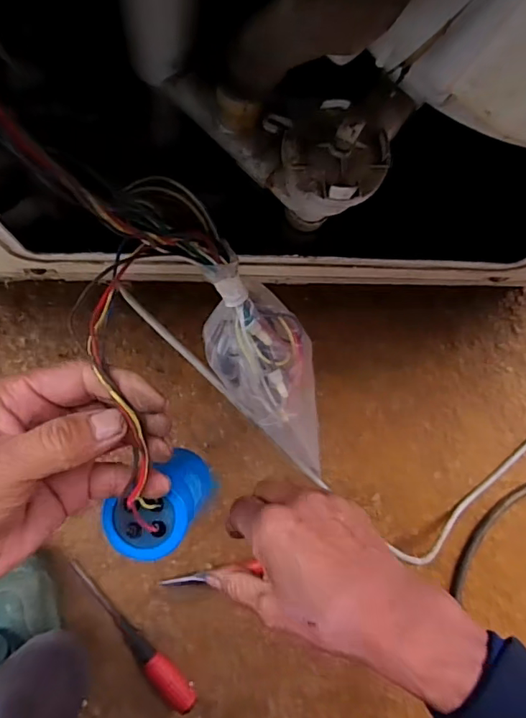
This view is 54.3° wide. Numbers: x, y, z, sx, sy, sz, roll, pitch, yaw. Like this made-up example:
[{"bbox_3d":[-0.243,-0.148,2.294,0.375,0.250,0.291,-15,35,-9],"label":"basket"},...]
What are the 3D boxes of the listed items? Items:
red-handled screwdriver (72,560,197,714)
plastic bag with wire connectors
[{"bbox_3d":[-0.119,0.254,0.469,0.021,0.020,0.162,-40,91,-10],"label":"red-handled screwdriver"},{"bbox_3d":[0.004,0.006,0.364,0.067,0.049,0.168,-29,114,-10],"label":"plastic bag with wire connectors"}]

